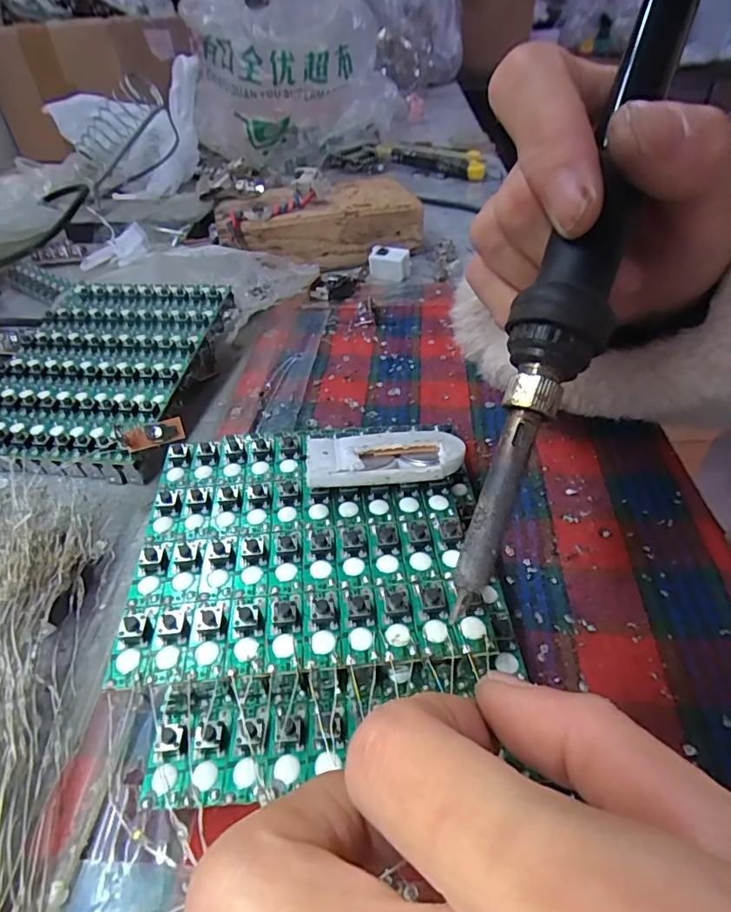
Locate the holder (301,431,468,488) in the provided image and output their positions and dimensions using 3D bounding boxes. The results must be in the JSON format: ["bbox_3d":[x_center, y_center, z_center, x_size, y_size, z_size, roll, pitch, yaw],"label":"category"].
[{"bbox_3d":[0.006,-0.001,0.171,0.050,0.006,0.025,-6,42,-4],"label":"holder"}]

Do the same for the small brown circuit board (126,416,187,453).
[{"bbox_3d":[-0.084,-0.009,0.212,0.022,0.009,0.004,-16,-1,-19],"label":"small brown circuit board"}]

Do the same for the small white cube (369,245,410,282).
[{"bbox_3d":[0.017,-0.135,0.368,0.027,0.017,0.015,8,42,11],"label":"small white cube"}]

